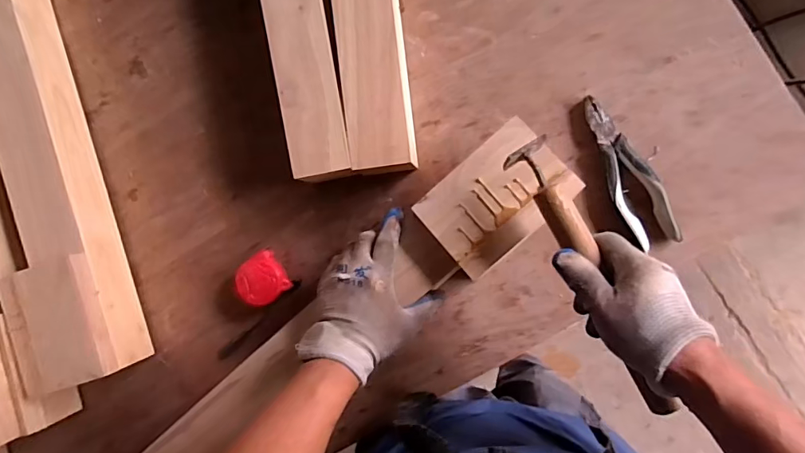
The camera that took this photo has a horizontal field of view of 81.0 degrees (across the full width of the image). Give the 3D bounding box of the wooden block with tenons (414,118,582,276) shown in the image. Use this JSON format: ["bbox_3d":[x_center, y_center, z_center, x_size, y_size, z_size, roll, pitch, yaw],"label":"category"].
[{"bbox_3d":[0.098,-0.030,0.498,0.148,0.018,0.103,-41,85,6],"label":"wooden block with tenons"}]

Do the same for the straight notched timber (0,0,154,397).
[{"bbox_3d":[-0.491,-0.148,0.626,0.103,0.099,0.707,-15,89,7],"label":"straight notched timber"}]

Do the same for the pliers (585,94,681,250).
[{"bbox_3d":[0.265,-0.064,0.569,0.058,0.023,0.193,-30,87,7],"label":"pliers"}]

